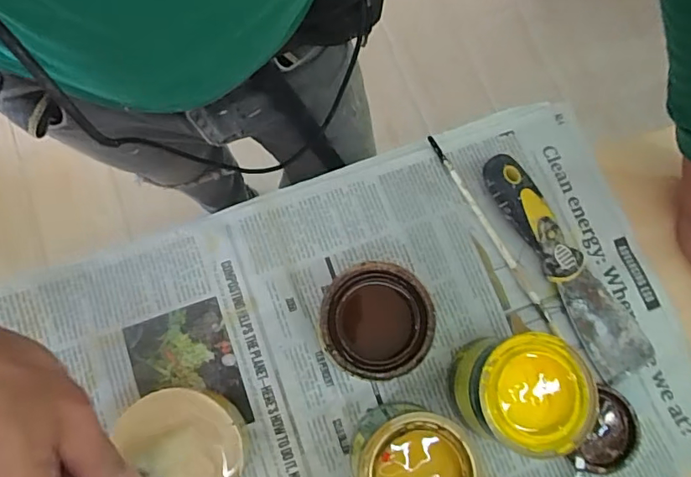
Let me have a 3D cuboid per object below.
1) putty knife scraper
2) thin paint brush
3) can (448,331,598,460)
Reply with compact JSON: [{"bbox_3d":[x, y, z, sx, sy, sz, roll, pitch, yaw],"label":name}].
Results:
[{"bbox_3d":[0.175,0.016,0.396,0.047,0.028,0.191,-27,80,-10],"label":"putty knife scraper"},{"bbox_3d":[0.118,-0.007,0.412,0.008,0.009,0.184,-28,80,-10],"label":"thin paint brush"},{"bbox_3d":[0.114,0.101,0.339,0.075,0.067,0.072,1,76,-3],"label":"can"}]

